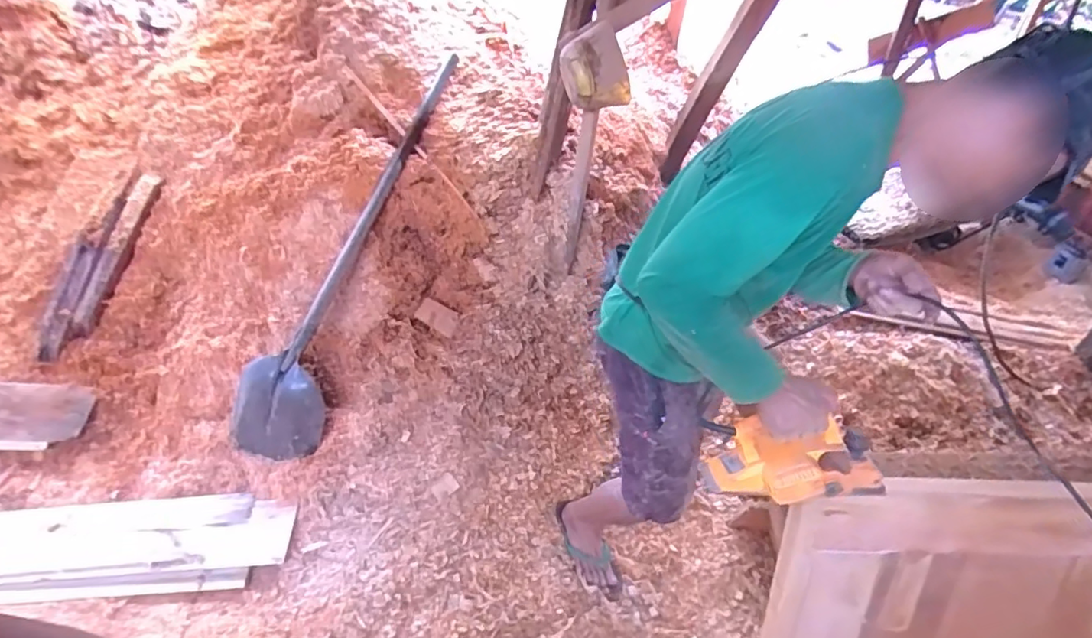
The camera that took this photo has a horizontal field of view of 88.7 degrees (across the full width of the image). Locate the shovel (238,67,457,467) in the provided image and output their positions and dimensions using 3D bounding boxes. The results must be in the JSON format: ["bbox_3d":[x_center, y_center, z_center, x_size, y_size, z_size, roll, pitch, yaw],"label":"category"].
[{"bbox_3d":[-0.561,-0.230,1.616,0.275,0.140,1.312,19,81,17],"label":"shovel"}]

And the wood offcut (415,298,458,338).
[{"bbox_3d":[-0.327,-0.006,1.700,0.125,0.018,0.089,24,54,4],"label":"wood offcut"}]

